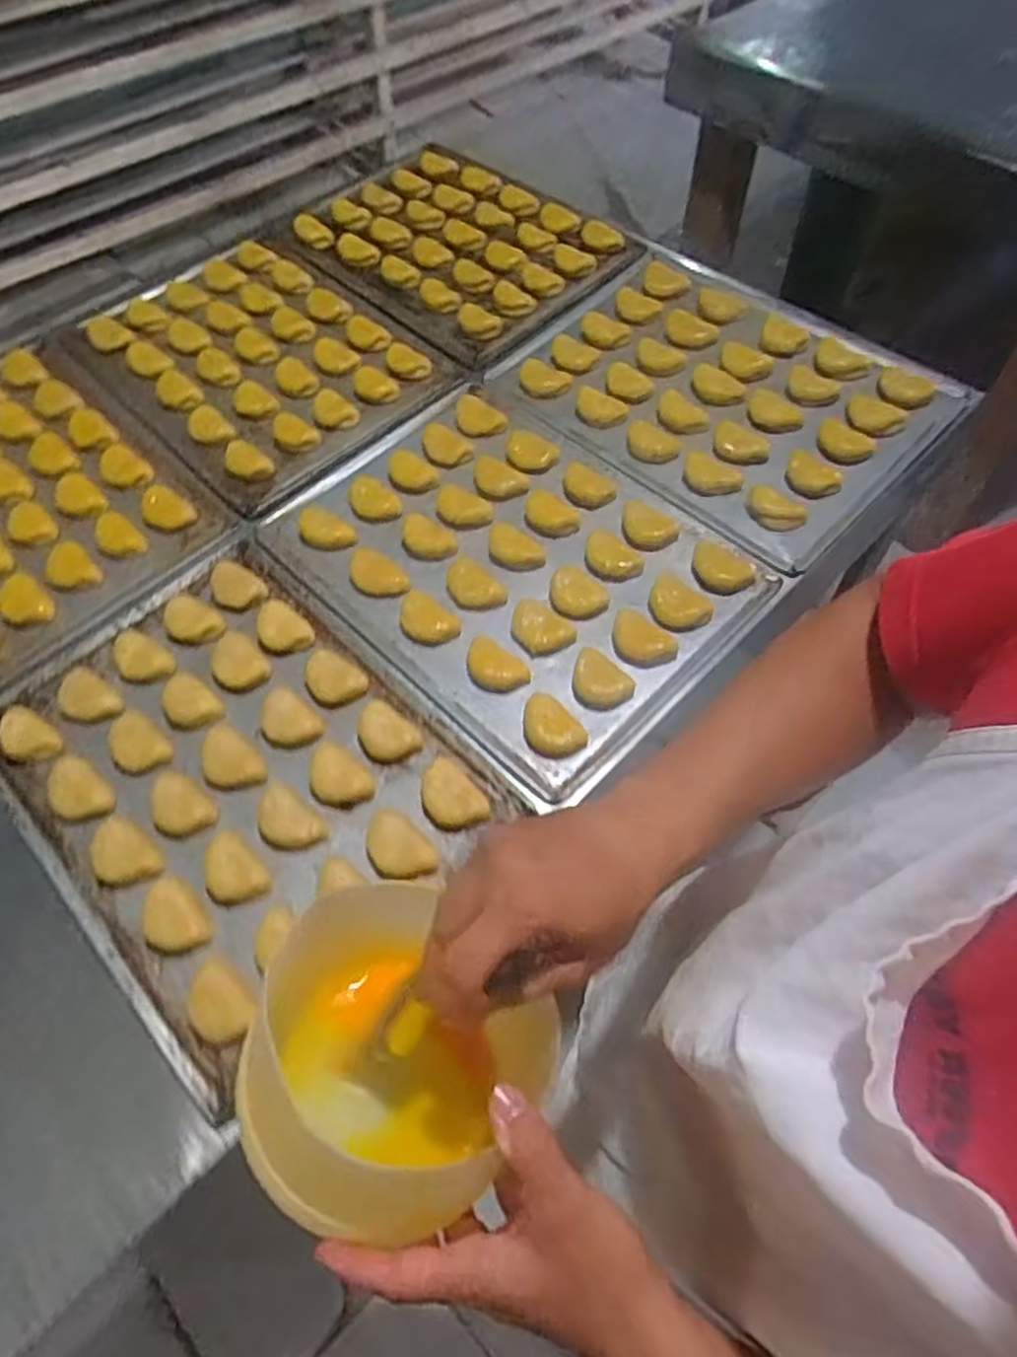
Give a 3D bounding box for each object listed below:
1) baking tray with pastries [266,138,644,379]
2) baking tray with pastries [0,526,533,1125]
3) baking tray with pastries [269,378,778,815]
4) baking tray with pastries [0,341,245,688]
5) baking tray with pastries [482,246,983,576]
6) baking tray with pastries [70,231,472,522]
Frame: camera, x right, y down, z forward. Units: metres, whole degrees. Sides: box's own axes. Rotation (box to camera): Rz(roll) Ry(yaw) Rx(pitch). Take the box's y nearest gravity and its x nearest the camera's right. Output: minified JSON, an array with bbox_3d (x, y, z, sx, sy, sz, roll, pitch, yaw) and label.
[{"bbox_3d":[-0.085,-0.617,1.062,0.438,0.031,0.332,38,69,20],"label":"baking tray with pastries"},{"bbox_3d":[-0.248,0.078,0.688,0.333,0.033,0.453,-40,67,-18],"label":"baking tray with pastries"},{"bbox_3d":[-0.005,-0.127,0.793,0.458,0.032,0.339,40,69,21],"label":"baking tray with pastries"},{"bbox_3d":[-0.562,-0.212,0.858,0.327,0.027,0.444,-41,67,-18],"label":"baking tray with pastries"},{"bbox_3d":[0.238,-0.350,0.894,0.478,0.028,0.341,37,69,20],"label":"baking tray with pastries"},{"bbox_3d":[-0.312,-0.403,0.962,0.441,0.033,0.327,38,69,21],"label":"baking tray with pastries"}]

